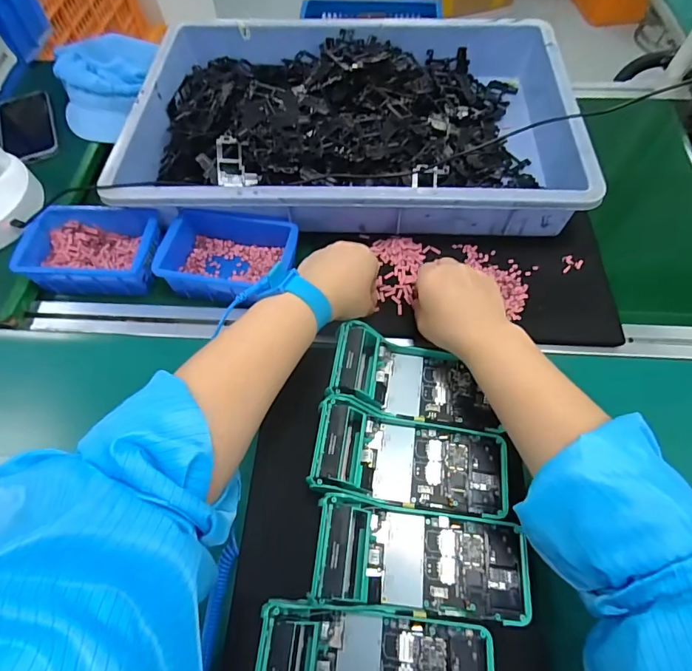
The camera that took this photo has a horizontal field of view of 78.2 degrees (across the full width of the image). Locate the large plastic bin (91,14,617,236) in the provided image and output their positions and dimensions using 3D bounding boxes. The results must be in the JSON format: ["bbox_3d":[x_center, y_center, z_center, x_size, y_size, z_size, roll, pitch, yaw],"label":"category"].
[{"bbox_3d":[0.009,-0.281,0.556,0.547,0.079,0.345,1,62,2],"label":"large plastic bin"}]

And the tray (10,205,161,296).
[{"bbox_3d":[-0.296,-0.106,0.510,0.154,0.048,0.108,-1,62,1],"label":"tray"}]

